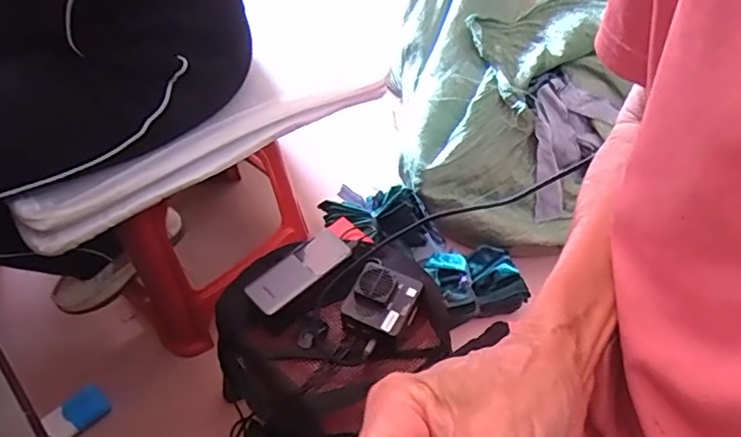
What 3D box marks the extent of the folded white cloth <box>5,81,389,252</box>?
[{"bbox_3d":[-0.187,-0.097,0.734,0.521,0.068,0.052,-27,55,-20],"label":"folded white cloth"}]

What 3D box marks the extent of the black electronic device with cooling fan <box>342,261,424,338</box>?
[{"bbox_3d":[0.014,0.090,0.647,0.071,0.024,0.076,21,54,16],"label":"black electronic device with cooling fan"}]

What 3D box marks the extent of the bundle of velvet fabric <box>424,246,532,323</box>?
[{"bbox_3d":[0.190,0.113,1.053,0.167,0.074,0.135,-14,52,-11],"label":"bundle of velvet fabric"}]

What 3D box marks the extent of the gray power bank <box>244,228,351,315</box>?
[{"bbox_3d":[-0.084,0.059,0.671,0.050,0.016,0.136,37,60,26],"label":"gray power bank"}]

